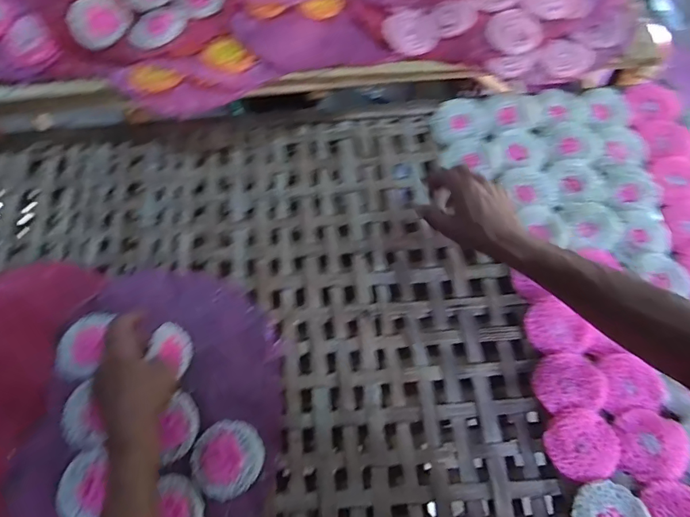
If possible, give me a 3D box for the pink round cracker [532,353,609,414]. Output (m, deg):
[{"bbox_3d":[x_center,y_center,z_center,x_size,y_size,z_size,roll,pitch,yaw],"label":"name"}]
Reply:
[{"bbox_3d":[0.272,0.149,0.532,0.080,0.019,0.065,-4,68,0],"label":"pink round cracker"}]

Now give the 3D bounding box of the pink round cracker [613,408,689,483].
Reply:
[{"bbox_3d":[0.354,0.213,0.504,0.075,0.016,0.074,0,68,1],"label":"pink round cracker"}]

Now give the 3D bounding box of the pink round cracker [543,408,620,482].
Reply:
[{"bbox_3d":[0.274,0.215,0.508,0.081,0.007,0.075,4,68,3],"label":"pink round cracker"}]

